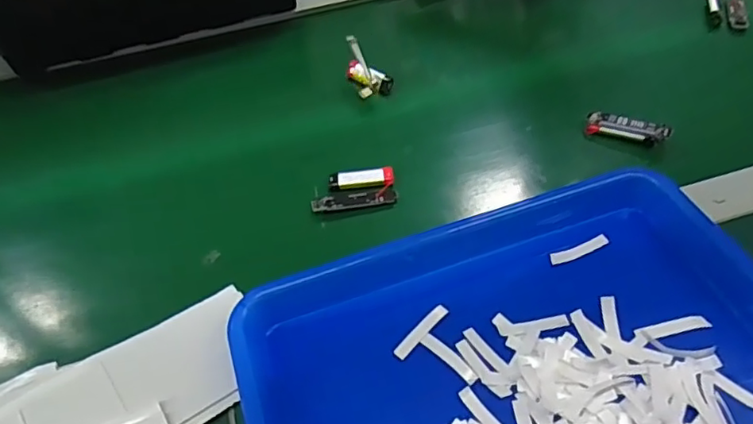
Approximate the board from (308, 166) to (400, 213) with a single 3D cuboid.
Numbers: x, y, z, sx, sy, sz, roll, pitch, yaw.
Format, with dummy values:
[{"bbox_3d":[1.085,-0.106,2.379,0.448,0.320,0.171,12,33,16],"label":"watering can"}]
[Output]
[{"bbox_3d":[-0.019,-0.020,0.478,0.070,0.005,0.040,-7,49,-1],"label":"board"}]

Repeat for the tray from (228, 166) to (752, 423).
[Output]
[{"bbox_3d":[0.091,0.098,0.339,0.323,0.033,0.251,-17,50,-10],"label":"tray"}]

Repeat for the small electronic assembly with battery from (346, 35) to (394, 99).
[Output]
[{"bbox_3d":[-0.008,-0.143,0.568,0.040,0.041,0.060,-16,50,-9],"label":"small electronic assembly with battery"}]

